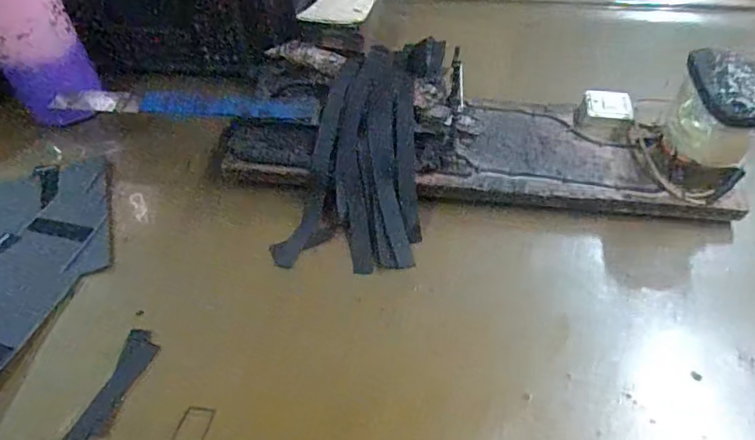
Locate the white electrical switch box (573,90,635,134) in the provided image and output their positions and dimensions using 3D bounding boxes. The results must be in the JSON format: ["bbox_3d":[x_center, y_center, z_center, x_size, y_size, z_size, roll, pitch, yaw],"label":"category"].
[{"bbox_3d":[0.238,-0.112,0.544,0.053,0.023,0.050,7,52,8],"label":"white electrical switch box"}]

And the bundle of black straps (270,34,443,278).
[{"bbox_3d":[-0.007,-0.071,0.512,0.118,0.029,0.247,9,74,9],"label":"bundle of black straps"}]

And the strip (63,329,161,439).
[{"bbox_3d":[-0.204,0.130,0.406,0.028,0.004,0.094,18,51,2],"label":"strip"}]

